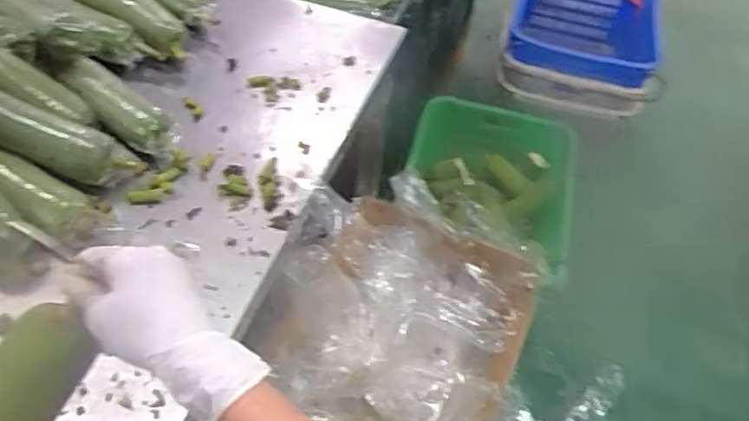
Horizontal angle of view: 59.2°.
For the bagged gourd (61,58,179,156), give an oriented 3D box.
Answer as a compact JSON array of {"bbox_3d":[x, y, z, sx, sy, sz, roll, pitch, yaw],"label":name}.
[{"bbox_3d":[-0.340,-0.137,0.881,0.199,0.050,0.064,36,54,23],"label":"bagged gourd"}]

